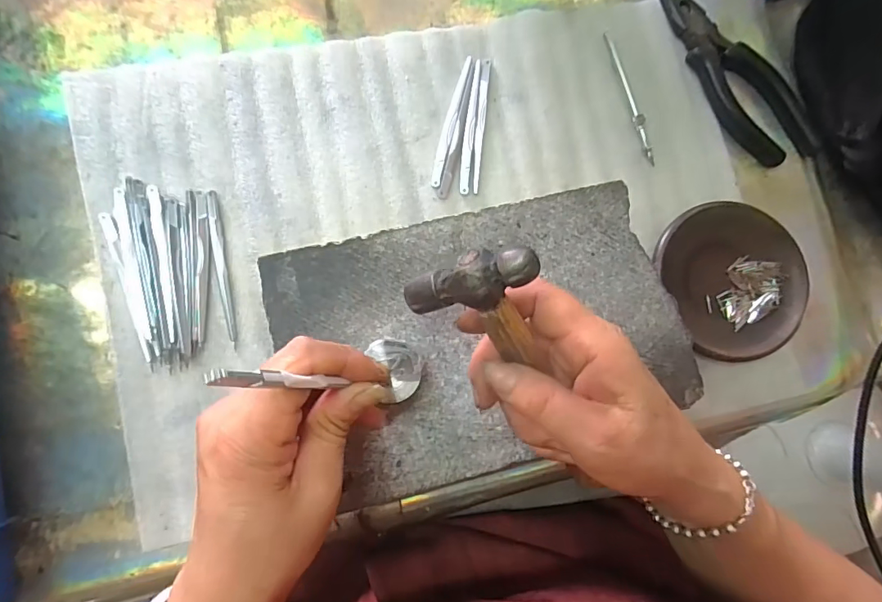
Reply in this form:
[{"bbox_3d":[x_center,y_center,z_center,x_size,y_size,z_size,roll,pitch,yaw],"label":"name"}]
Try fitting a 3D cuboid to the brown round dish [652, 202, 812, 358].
[{"bbox_3d":[0.214,-0.017,0.341,0.098,0.017,0.111,-26,86,-8],"label":"brown round dish"}]

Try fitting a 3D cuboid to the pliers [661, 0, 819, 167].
[{"bbox_3d":[0.231,-0.177,0.361,0.061,0.013,0.161,-31,87,-9],"label":"pliers"}]

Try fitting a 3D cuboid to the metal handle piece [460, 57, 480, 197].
[{"bbox_3d":[0.022,-0.129,0.342,0.009,0.004,0.102,7,82,-5],"label":"metal handle piece"}]

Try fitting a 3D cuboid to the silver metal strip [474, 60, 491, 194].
[{"bbox_3d":[0.029,-0.131,0.343,0.007,0.004,0.101,7,82,-5],"label":"silver metal strip"}]

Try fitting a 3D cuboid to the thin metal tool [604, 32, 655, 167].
[{"bbox_3d":[0.145,-0.155,0.353,0.008,0.004,0.107,-16,85,-8],"label":"thin metal tool"}]

